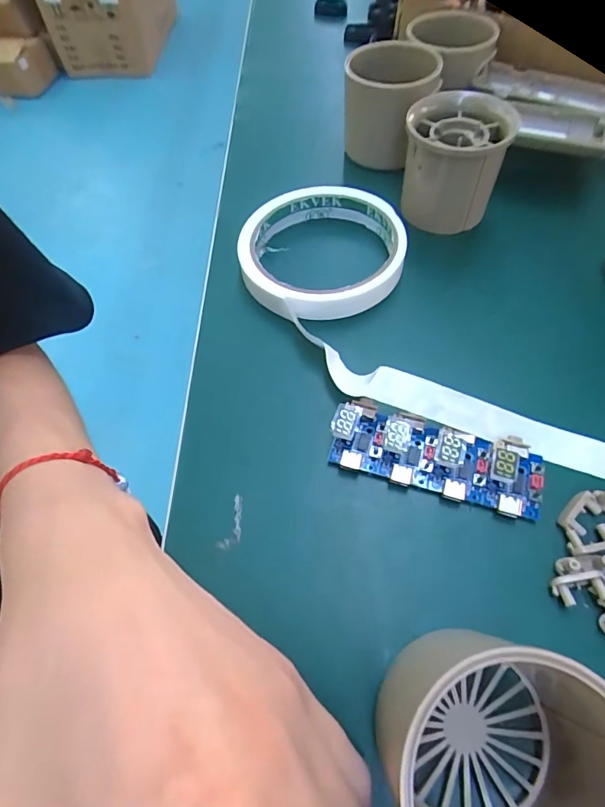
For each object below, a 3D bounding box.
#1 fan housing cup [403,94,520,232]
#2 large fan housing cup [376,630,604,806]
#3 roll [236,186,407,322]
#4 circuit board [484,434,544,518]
[{"bbox_3d":[0.085,-0.135,0.257,0.052,0.055,0.048,-1,60,3],"label":"fan housing cup"},{"bbox_3d":[0.054,0.097,0.116,0.050,0.059,0.055,-2,58,3],"label":"large fan housing cup"},{"bbox_3d":[0.010,-0.086,0.256,0.090,0.024,0.088,-1,60,3],"label":"roll"},{"bbox_3d":[0.087,0.029,0.183,0.022,0.015,0.032,14,62,11],"label":"circuit board"}]

